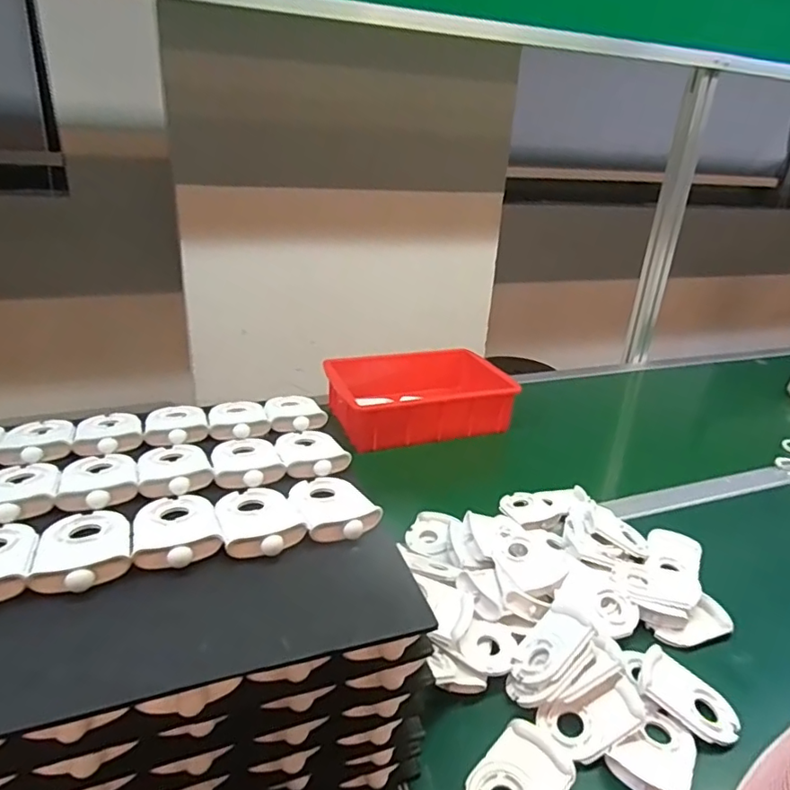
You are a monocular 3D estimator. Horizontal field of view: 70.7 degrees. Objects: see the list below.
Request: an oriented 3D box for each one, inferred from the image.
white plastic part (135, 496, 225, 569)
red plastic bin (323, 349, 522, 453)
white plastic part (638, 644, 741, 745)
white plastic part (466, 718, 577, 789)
[{"bbox_3d":[-0.164,0.096,0.416,0.057,0.016,0.088,-7,26,-22],"label":"white plastic part"},{"bbox_3d":[0.041,0.000,1.023,0.306,0.080,0.229,-5,25,-18],"label":"red plastic bin"},{"bbox_3d":[0.259,0.266,0.492,0.082,0.010,0.053,31,40,20],"label":"white plastic part"},{"bbox_3d":[0.093,0.294,0.422,0.060,0.018,0.083,24,31,39],"label":"white plastic part"}]

